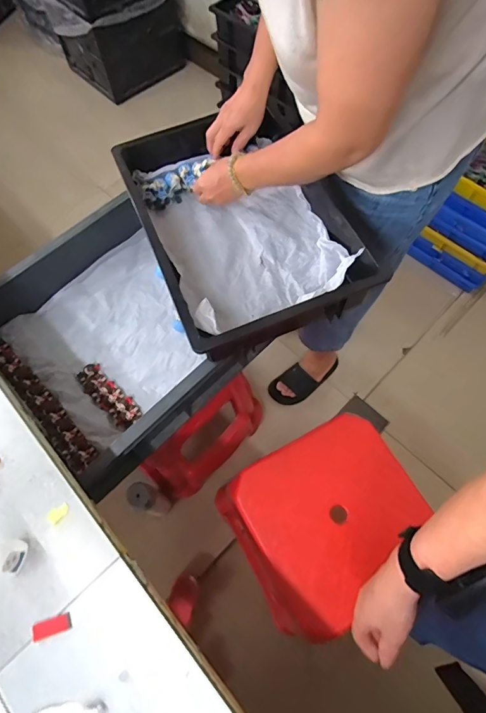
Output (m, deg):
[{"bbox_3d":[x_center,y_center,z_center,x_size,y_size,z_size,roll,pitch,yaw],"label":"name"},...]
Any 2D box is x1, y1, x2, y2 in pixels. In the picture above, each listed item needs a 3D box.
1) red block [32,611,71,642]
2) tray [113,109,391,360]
[{"bbox_3d":[-0.184,0.260,0.385,0.033,0.009,0.016,-19,67,-7],"label":"red block"},{"bbox_3d":[0.003,-0.245,0.700,0.343,0.088,0.468,-22,67,-8],"label":"tray"}]

